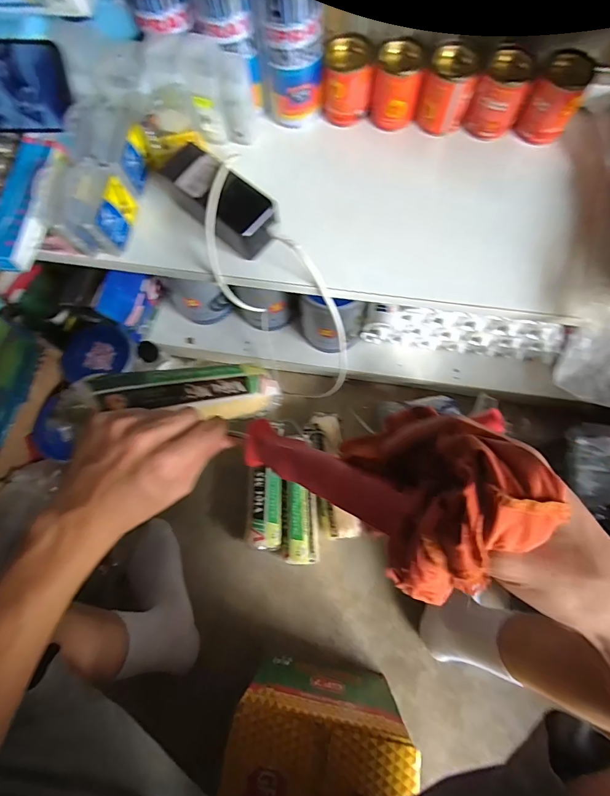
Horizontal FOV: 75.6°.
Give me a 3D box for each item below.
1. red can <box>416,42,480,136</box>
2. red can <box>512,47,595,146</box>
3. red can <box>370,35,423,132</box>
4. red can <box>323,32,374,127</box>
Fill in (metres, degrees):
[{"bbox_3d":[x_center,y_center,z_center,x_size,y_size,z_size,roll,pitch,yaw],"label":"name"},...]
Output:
[{"bbox_3d":[0.161,-0.344,0.444,0.052,0.070,0.050,0,73,1],"label":"red can"},{"bbox_3d":[0.272,-0.323,0.431,0.048,0.070,0.047,0,73,1],"label":"red can"},{"bbox_3d":[0.104,-0.356,0.450,0.050,0.068,0.045,6,73,3],"label":"red can"},{"bbox_3d":[0.048,-0.365,0.456,0.050,0.072,0.047,-22,73,-5],"label":"red can"}]

